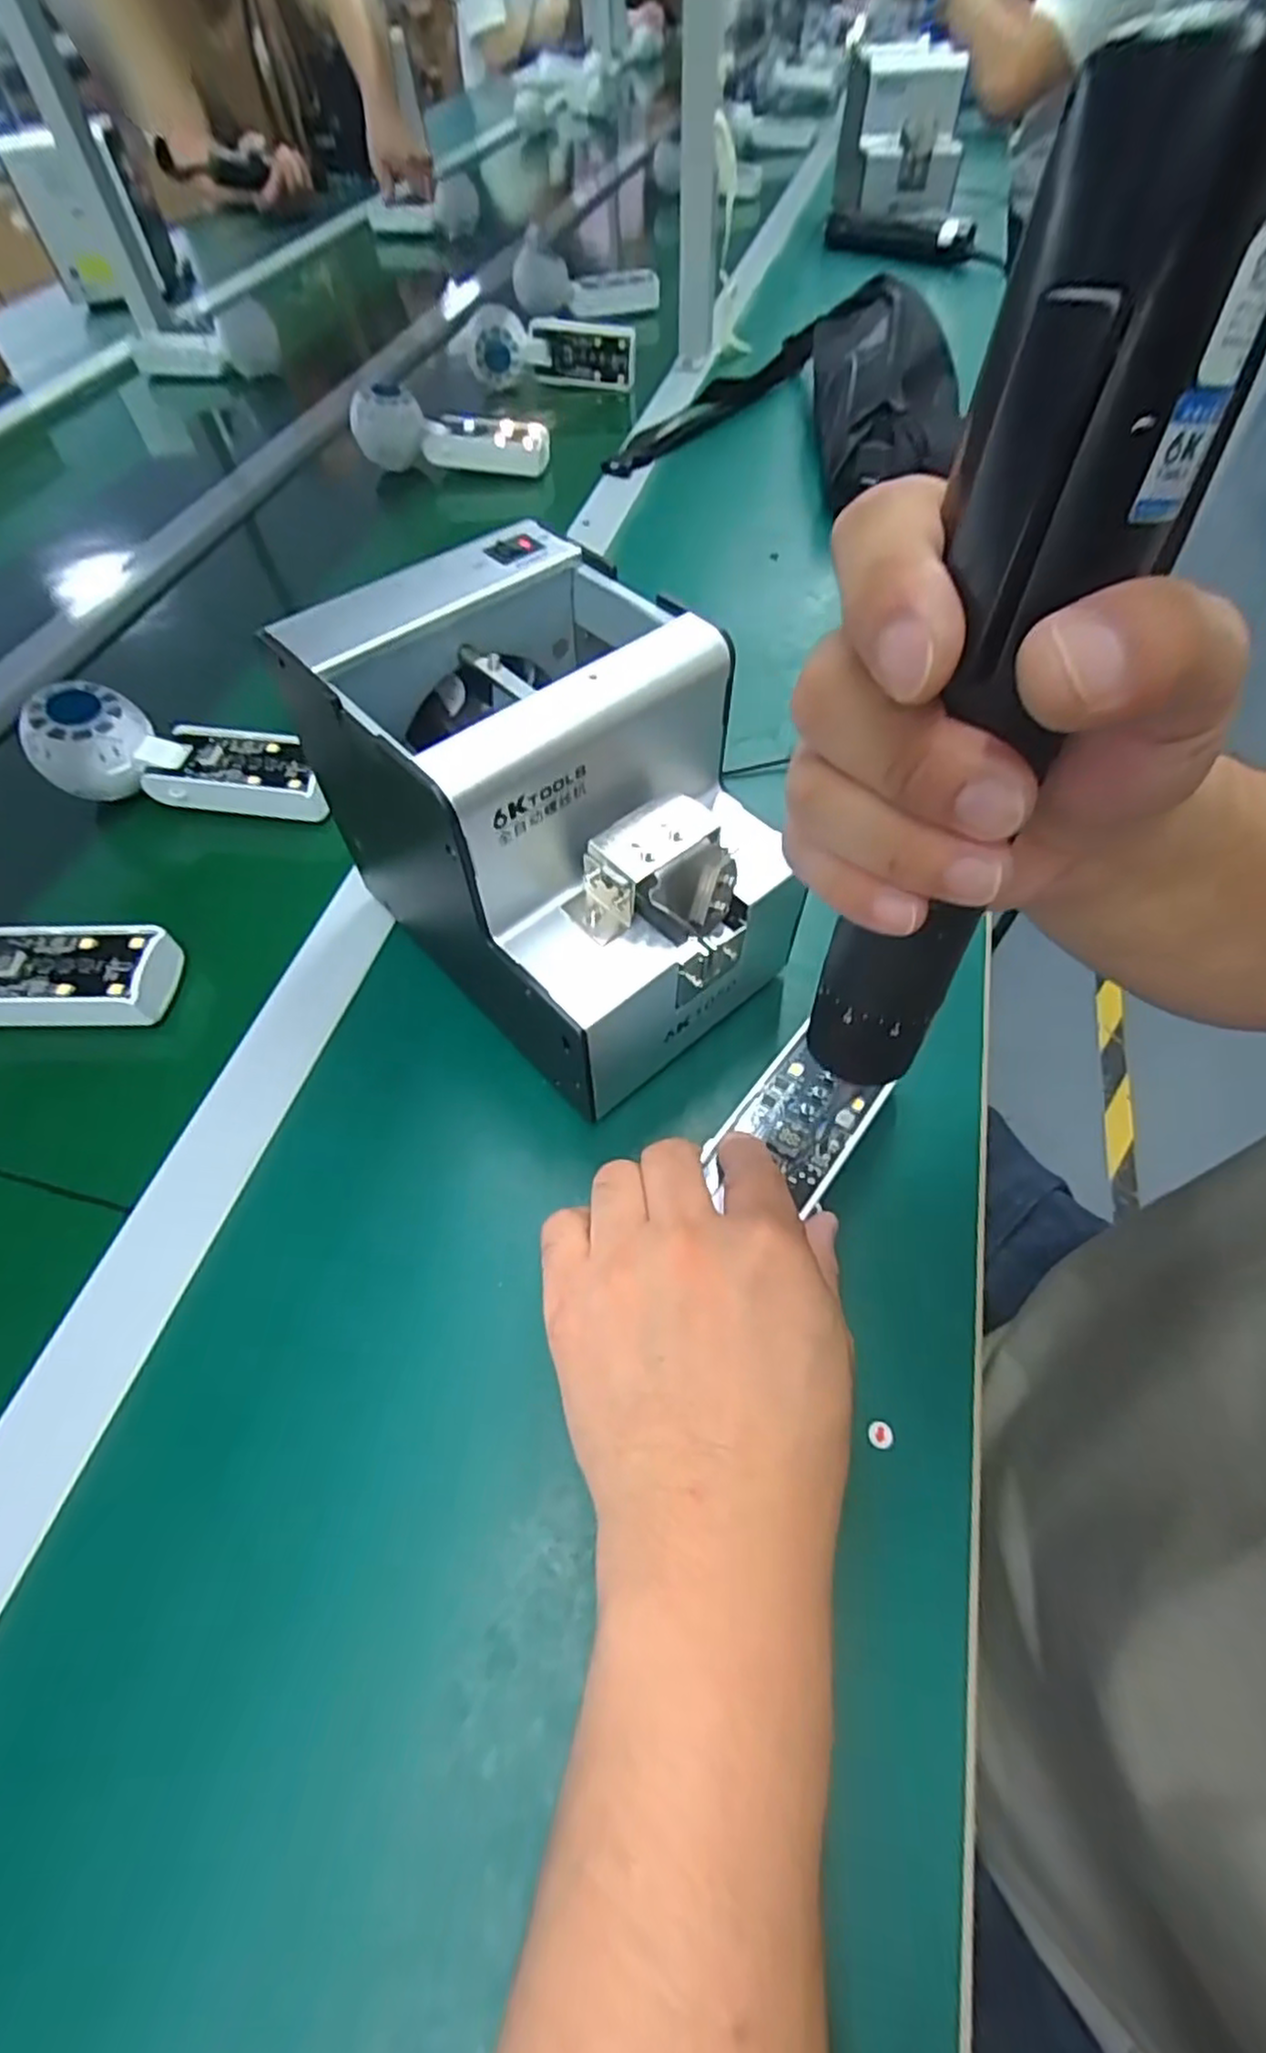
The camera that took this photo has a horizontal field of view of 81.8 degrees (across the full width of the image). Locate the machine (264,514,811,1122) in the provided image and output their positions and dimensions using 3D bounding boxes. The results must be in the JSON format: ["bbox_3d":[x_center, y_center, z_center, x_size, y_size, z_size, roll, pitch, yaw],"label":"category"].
[{"bbox_3d":[-0.029,-0.082,0.312,0.123,0.155,0.172,-37,62,-23],"label":"machine"}]

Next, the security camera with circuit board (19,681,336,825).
[{"bbox_3d":[-0.256,-0.159,0.420,0.157,0.049,0.064,3,55,3],"label":"security camera with circuit board"}]

